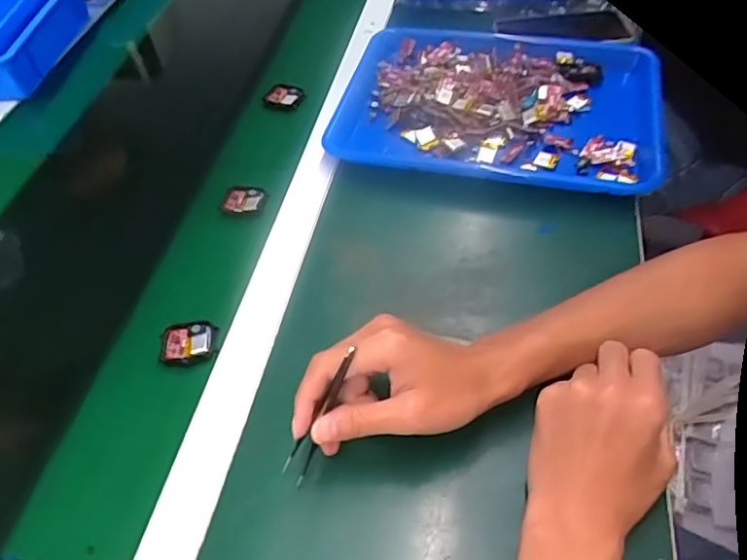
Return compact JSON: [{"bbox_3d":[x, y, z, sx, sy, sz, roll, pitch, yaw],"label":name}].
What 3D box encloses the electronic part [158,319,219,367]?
[{"bbox_3d":[-0.155,0.052,0.491,0.045,0.009,0.039,-1,50,5],"label":"electronic part"}]

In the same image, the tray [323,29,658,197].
[{"bbox_3d":[0.135,-0.194,0.641,0.332,0.033,0.244,9,52,13],"label":"tray"}]

